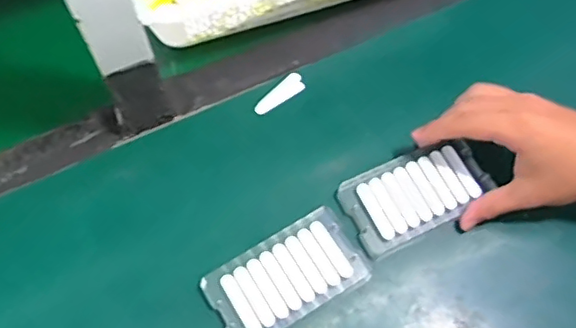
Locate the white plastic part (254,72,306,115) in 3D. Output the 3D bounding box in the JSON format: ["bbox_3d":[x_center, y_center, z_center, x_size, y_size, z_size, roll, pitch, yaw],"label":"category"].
[{"bbox_3d":[-0.009,-0.066,0.538,0.053,0.005,0.019,-32,68,-14],"label":"white plastic part"}]

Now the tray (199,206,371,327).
[{"bbox_3d":[-0.002,0.090,0.460,0.118,0.008,0.070,-29,67,-13],"label":"tray"}]

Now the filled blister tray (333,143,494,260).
[{"bbox_3d":[0.109,0.023,0.492,0.120,0.008,0.066,-24,66,-10],"label":"filled blister tray"}]

